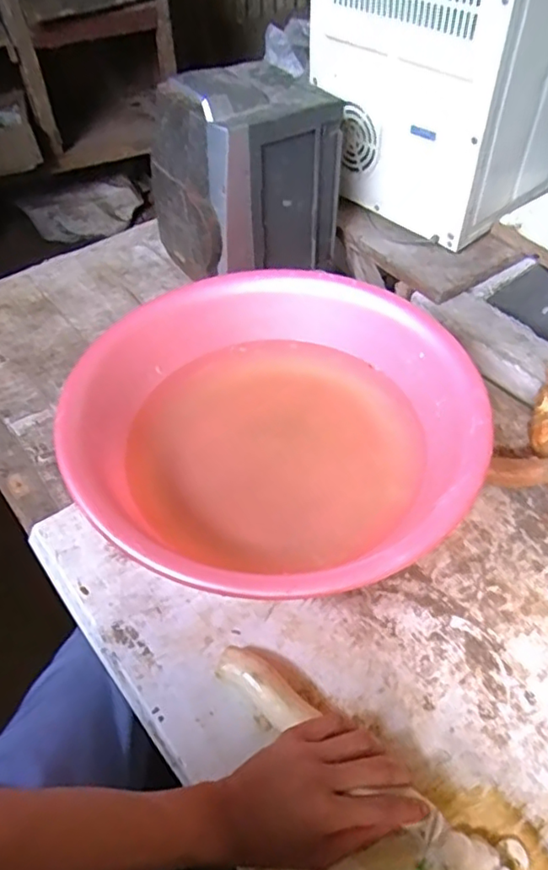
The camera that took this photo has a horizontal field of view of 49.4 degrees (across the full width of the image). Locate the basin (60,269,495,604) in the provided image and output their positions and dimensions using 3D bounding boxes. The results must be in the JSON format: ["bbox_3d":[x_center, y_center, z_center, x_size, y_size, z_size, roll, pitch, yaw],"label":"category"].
[{"bbox_3d":[0.000,-0.020,0.633,0.392,0.119,0.417,-1,53,2],"label":"basin"}]

